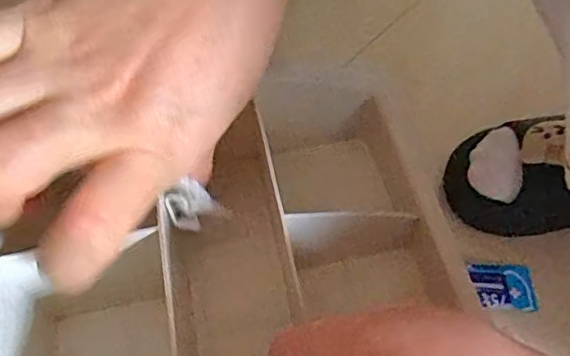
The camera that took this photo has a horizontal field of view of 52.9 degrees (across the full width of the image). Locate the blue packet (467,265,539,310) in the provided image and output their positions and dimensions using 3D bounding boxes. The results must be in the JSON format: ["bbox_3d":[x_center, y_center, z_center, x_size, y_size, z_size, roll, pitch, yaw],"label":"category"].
[{"bbox_3d":[0.198,0.098,0.522,0.056,0.007,0.039,4,57,5],"label":"blue packet"}]

